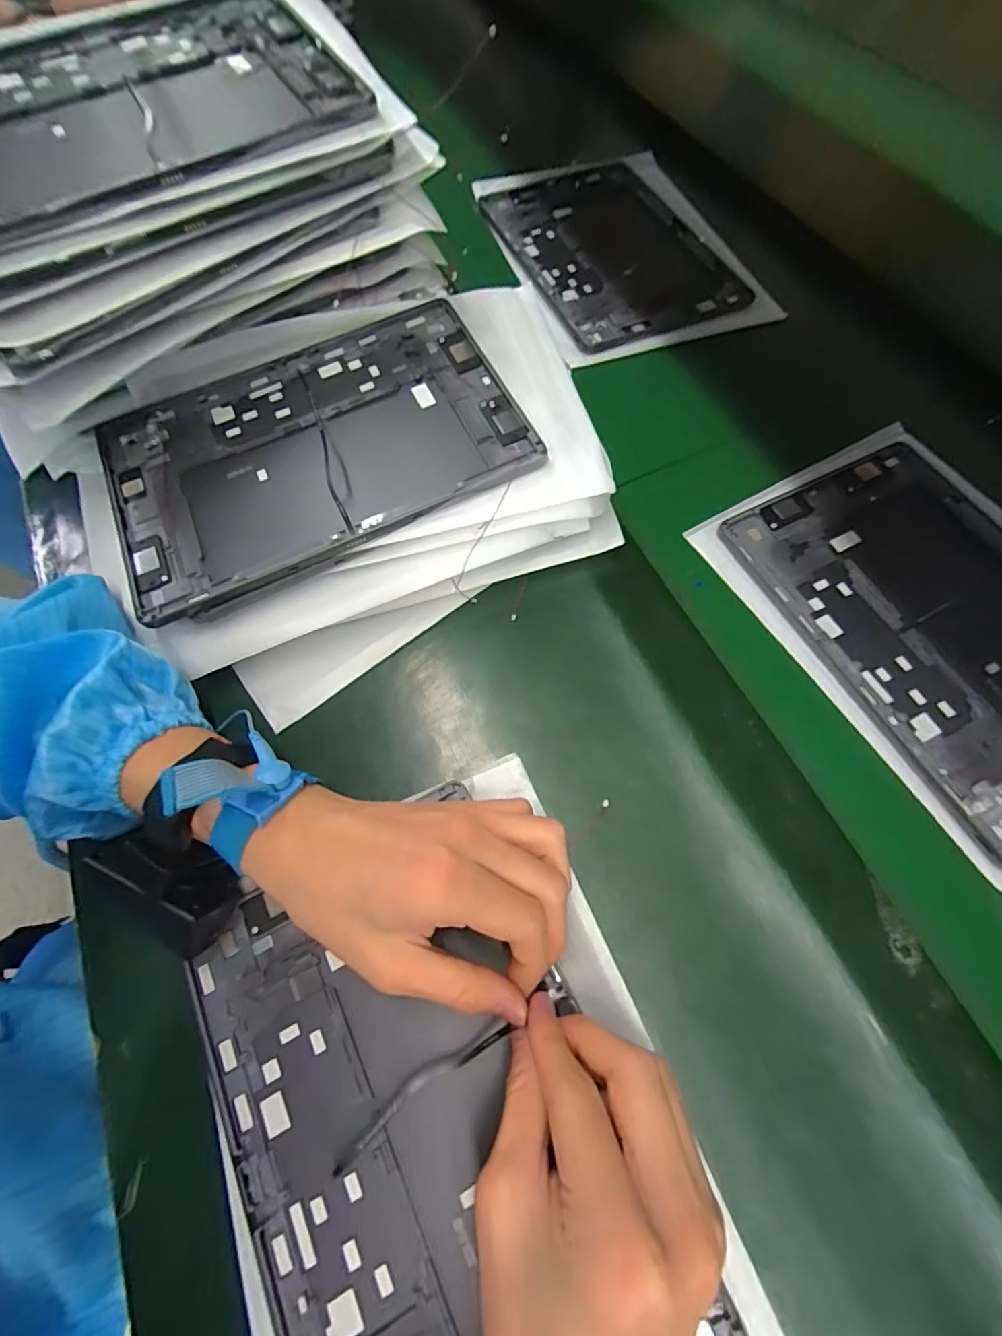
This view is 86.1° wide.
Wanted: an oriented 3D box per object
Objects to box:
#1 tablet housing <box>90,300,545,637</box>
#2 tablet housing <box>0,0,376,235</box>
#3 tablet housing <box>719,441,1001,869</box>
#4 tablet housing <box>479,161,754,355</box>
[{"bbox_3d":[-0.119,-0.139,0.344,0.255,0.015,0.165,-25,69,-6],"label":"tablet housing"},{"bbox_3d":[-0.219,-0.324,0.310,0.250,0.013,0.162,-31,74,-11],"label":"tablet housing"},{"bbox_3d":[0.283,-0.032,0.341,0.166,0.006,0.250,-25,67,-9],"label":"tablet housing"},{"bbox_3d":[0.103,-0.399,0.512,0.173,0.013,0.257,-18,66,-6],"label":"tablet housing"}]

